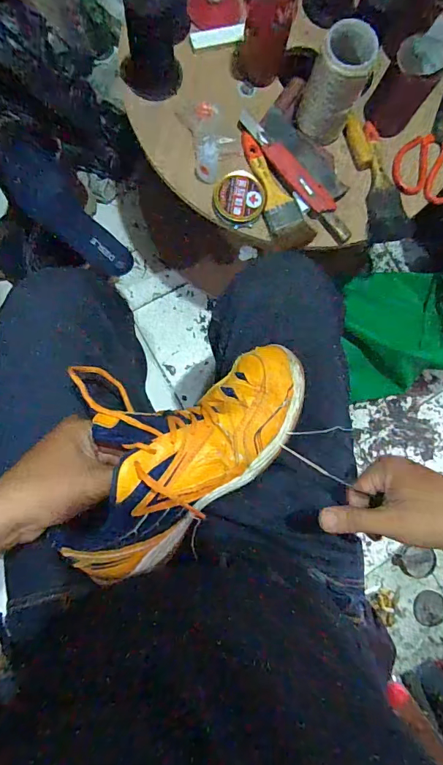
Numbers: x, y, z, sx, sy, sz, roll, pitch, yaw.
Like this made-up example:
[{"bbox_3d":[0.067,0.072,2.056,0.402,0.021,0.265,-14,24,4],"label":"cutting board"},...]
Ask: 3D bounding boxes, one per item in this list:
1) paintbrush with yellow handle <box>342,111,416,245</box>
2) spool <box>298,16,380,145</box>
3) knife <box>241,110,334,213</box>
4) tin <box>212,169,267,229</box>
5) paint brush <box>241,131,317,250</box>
[{"bbox_3d":[0.225,-0.291,0.588,0.061,0.024,0.177,-13,86,-8],"label":"paintbrush with yellow handle"},{"bbox_3d":[0.143,-0.375,0.528,0.066,0.118,0.067,19,82,-5],"label":"spool"},{"bbox_3d":[0.089,-0.307,0.570,0.027,0.022,0.184,-40,90,-9],"label":"knife"},{"bbox_3d":[0.025,-0.252,0.558,0.070,0.018,0.066,1,84,-7],"label":"tin"},{"bbox_3d":[0.067,-0.265,0.578,0.048,0.018,0.176,-30,88,-9],"label":"paint brush"}]

